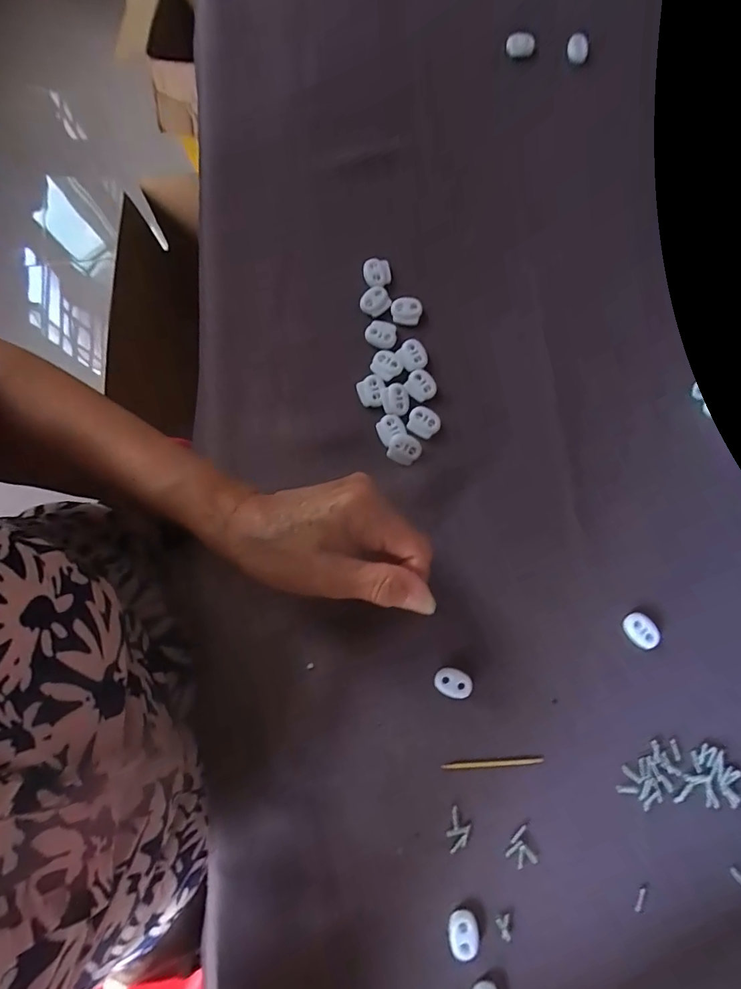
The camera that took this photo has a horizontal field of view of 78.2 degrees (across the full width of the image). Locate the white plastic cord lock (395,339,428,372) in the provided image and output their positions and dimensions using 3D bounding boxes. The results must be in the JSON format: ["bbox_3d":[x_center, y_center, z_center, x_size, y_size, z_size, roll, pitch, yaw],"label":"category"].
[{"bbox_3d":[0.030,-0.099,0.321,0.020,0.004,0.022,-30,80,-5],"label":"white plastic cord lock"}]

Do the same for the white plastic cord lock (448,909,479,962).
[{"bbox_3d":[0.053,0.249,0.258,0.016,0.008,0.021,-5,79,0],"label":"white plastic cord lock"}]

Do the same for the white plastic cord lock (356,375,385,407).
[{"bbox_3d":[0.001,-0.072,0.318,0.019,0.004,0.022,-13,79,-2],"label":"white plastic cord lock"}]

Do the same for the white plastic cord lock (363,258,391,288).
[{"bbox_3d":[0.005,-0.162,0.336,0.020,0.008,0.021,-6,79,-1],"label":"white plastic cord lock"}]

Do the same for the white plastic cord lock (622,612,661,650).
[{"bbox_3d":[0.171,0.086,0.287,0.017,0.004,0.023,-36,81,-6],"label":"white plastic cord lock"}]

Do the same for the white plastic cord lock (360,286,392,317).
[{"bbox_3d":[0.004,-0.141,0.330,0.019,0.004,0.023,39,82,7],"label":"white plastic cord lock"}]

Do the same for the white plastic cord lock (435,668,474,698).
[{"bbox_3d":[0.052,0.117,0.282,0.023,0.004,0.015,12,80,3],"label":"white plastic cord lock"}]

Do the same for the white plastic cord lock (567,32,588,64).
[{"bbox_3d":[0.169,-0.362,0.371,0.019,0.017,0.008,-7,79,-1],"label":"white plastic cord lock"}]

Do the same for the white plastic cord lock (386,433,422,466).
[{"bbox_3d":[0.023,-0.031,0.308,0.021,0.006,0.019,24,80,5],"label":"white plastic cord lock"}]

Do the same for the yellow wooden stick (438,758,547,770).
[{"bbox_3d":[0.074,0.163,0.275,0.061,0.004,0.004,-3,79,0],"label":"yellow wooden stick"}]

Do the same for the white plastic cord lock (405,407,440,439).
[{"bbox_3d":[0.037,-0.050,0.315,0.022,0.005,0.019,33,81,6],"label":"white plastic cord lock"}]

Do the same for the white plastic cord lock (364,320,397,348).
[{"bbox_3d":[0.008,-0.115,0.324,0.022,0.004,0.020,16,80,4],"label":"white plastic cord lock"}]

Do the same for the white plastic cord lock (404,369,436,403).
[{"bbox_3d":[0.035,-0.076,0.318,0.021,0.004,0.022,-29,80,-5],"label":"white plastic cord lock"}]

